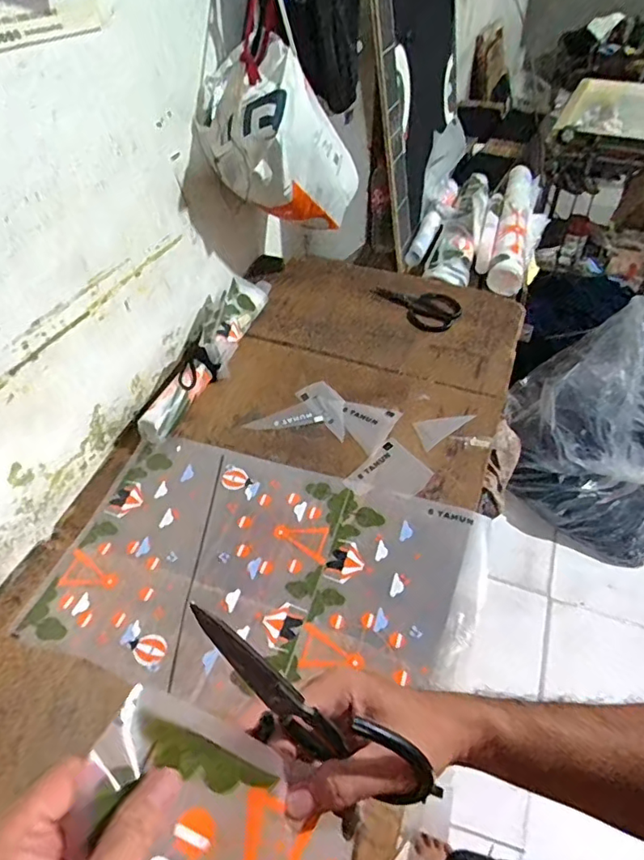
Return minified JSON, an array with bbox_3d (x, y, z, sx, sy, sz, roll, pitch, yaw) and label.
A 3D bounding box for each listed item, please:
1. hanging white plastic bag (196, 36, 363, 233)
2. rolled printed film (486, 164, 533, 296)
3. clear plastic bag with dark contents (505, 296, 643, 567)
[{"bbox_3d":[-0.070,-0.495,0.977,0.276,0.272,0.195,-2,46,-1],"label":"hanging white plastic bag"},{"bbox_3d":[0.508,-0.551,1.429,0.080,0.085,0.626,13,47,13],"label":"rolled printed film"},{"bbox_3d":[1.010,0.017,1.687,0.821,0.500,0.662,17,48,17],"label":"clear plastic bag with dark contents"}]

